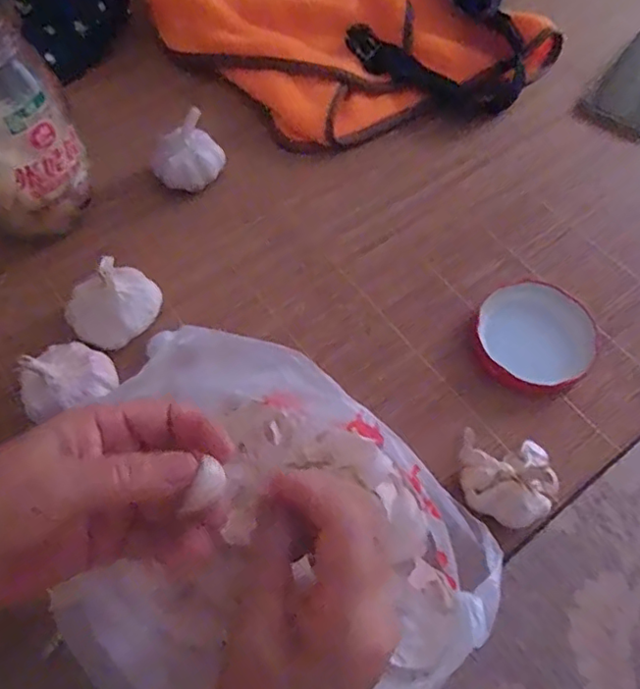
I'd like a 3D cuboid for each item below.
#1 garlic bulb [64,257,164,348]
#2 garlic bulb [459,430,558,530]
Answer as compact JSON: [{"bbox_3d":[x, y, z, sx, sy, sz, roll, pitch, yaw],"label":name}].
[{"bbox_3d":[-0.140,-0.028,0.383,0.059,0.054,0.045,-36,67,-17],"label":"garlic bulb"},{"bbox_3d":[0.110,0.080,0.337,0.055,0.033,0.052,17,63,10],"label":"garlic bulb"}]

